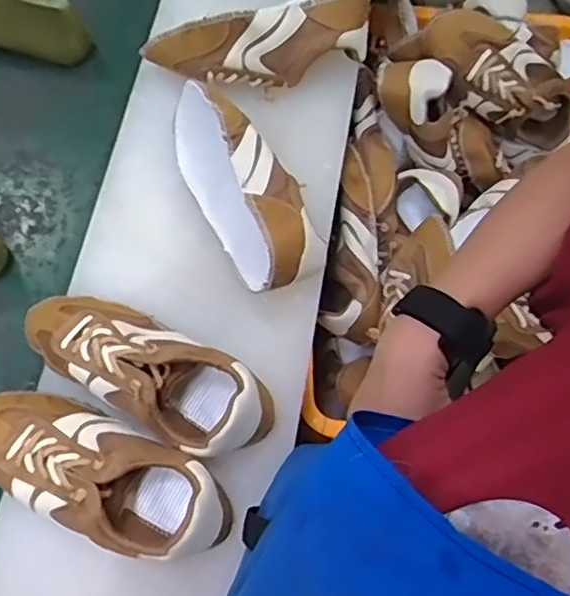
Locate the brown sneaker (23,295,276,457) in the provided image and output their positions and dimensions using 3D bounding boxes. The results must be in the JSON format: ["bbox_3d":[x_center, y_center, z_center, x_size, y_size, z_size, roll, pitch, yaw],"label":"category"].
[{"bbox_3d":[-0.125,0.059,0.555,0.241,0.075,0.088,31,72,6],"label":"brown sneaker"}]

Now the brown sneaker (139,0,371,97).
[{"bbox_3d":[-0.022,-0.271,0.678,0.241,0.067,0.071,-18,73,-10],"label":"brown sneaker"}]

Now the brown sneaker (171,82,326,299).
[{"bbox_3d":[-0.045,-0.113,0.615,0.085,0.091,0.240,-24,75,-12],"label":"brown sneaker"}]

